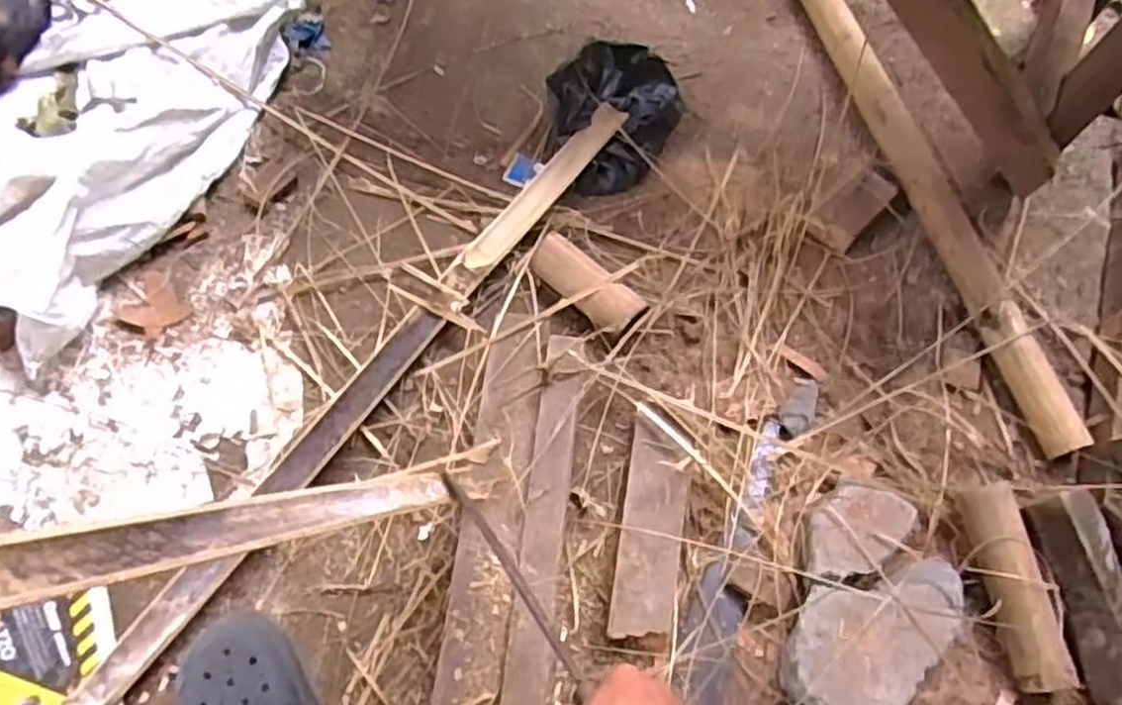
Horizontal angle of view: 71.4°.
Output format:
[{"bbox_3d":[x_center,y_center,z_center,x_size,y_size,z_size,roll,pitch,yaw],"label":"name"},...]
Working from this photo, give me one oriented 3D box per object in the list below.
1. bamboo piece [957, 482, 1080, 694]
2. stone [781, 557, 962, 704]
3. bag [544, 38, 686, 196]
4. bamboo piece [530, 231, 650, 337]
[{"bbox_3d":[0.425,0.218,0.737,0.051,0.052,0.185,-4,67,-3],"label":"bamboo piece"},{"bbox_3d":[0.280,0.247,0.702,0.112,0.041,0.188,42,72,15],"label":"stone"},{"bbox_3d":[0.069,-0.286,0.946,0.155,0.071,0.172,-6,67,-4],"label":"bag"},{"bbox_3d":[0.025,-0.073,0.869,0.062,0.052,0.145,-40,74,-17],"label":"bamboo piece"}]

